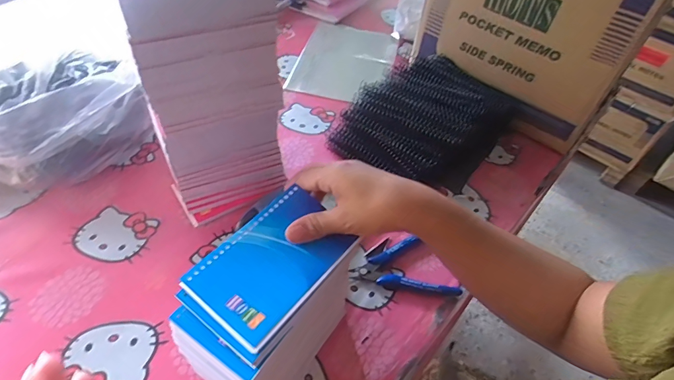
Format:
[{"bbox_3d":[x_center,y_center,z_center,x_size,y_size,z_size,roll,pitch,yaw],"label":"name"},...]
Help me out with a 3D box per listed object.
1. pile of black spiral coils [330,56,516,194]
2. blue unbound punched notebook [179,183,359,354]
[{"bbox_3d":[0.134,-0.104,0.606,0.196,0.077,0.261,34,53,23],"label":"pile of black spiral coils"},{"bbox_3d":[-0.051,0.055,0.333,0.081,0.011,0.128,32,52,21],"label":"blue unbound punched notebook"}]

